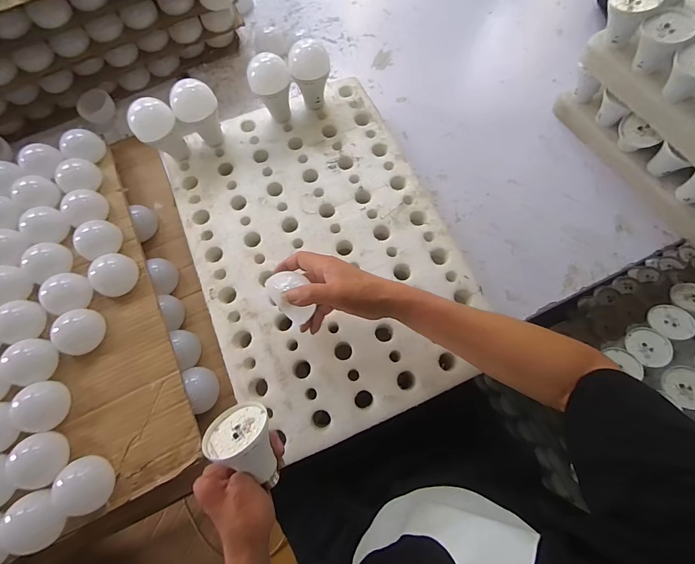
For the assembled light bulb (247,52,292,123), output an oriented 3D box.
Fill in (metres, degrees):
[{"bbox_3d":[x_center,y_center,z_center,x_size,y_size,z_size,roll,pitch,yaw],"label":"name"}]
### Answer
[{"bbox_3d":[-0.121,-0.311,0.560,0.060,0.084,0.057,-1,72,2],"label":"assembled light bulb"}]

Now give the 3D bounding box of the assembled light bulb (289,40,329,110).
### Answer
[{"bbox_3d":[-0.058,-0.333,0.558,0.060,0.092,0.062,-4,72,1],"label":"assembled light bulb"}]

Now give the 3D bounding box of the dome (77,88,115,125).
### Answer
[{"bbox_3d":[-0.493,-0.345,0.684,0.065,0.034,0.054,-42,75,-11],"label":"dome"}]

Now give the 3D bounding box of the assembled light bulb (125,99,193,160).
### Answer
[{"bbox_3d":[-0.294,-0.237,0.547,0.064,0.093,0.066,-33,74,-8],"label":"assembled light bulb"}]

